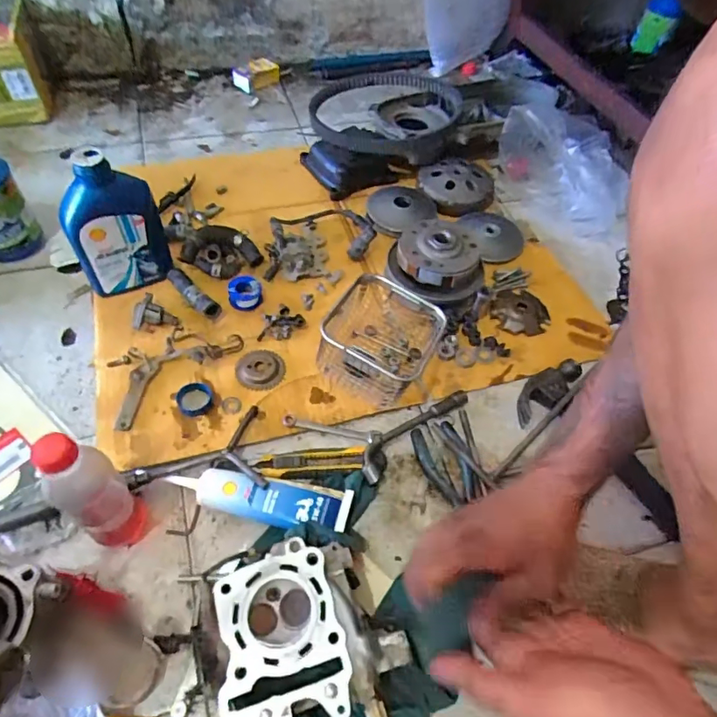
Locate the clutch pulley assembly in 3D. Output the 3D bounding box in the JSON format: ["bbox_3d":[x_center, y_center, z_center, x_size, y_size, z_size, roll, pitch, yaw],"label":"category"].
[{"bbox_3d":[0.113,-0.144,0.744,0.136,0.081,0.126,2,55,-3],"label":"clutch pulley assembly"}]

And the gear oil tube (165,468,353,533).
[{"bbox_3d":[-0.107,0.151,0.539,0.196,0.030,0.056,9,55,3],"label":"gear oil tube"}]

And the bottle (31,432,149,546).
[{"bbox_3d":[-0.236,0.123,0.463,0.046,0.190,0.052,34,59,19],"label":"bottle"}]

